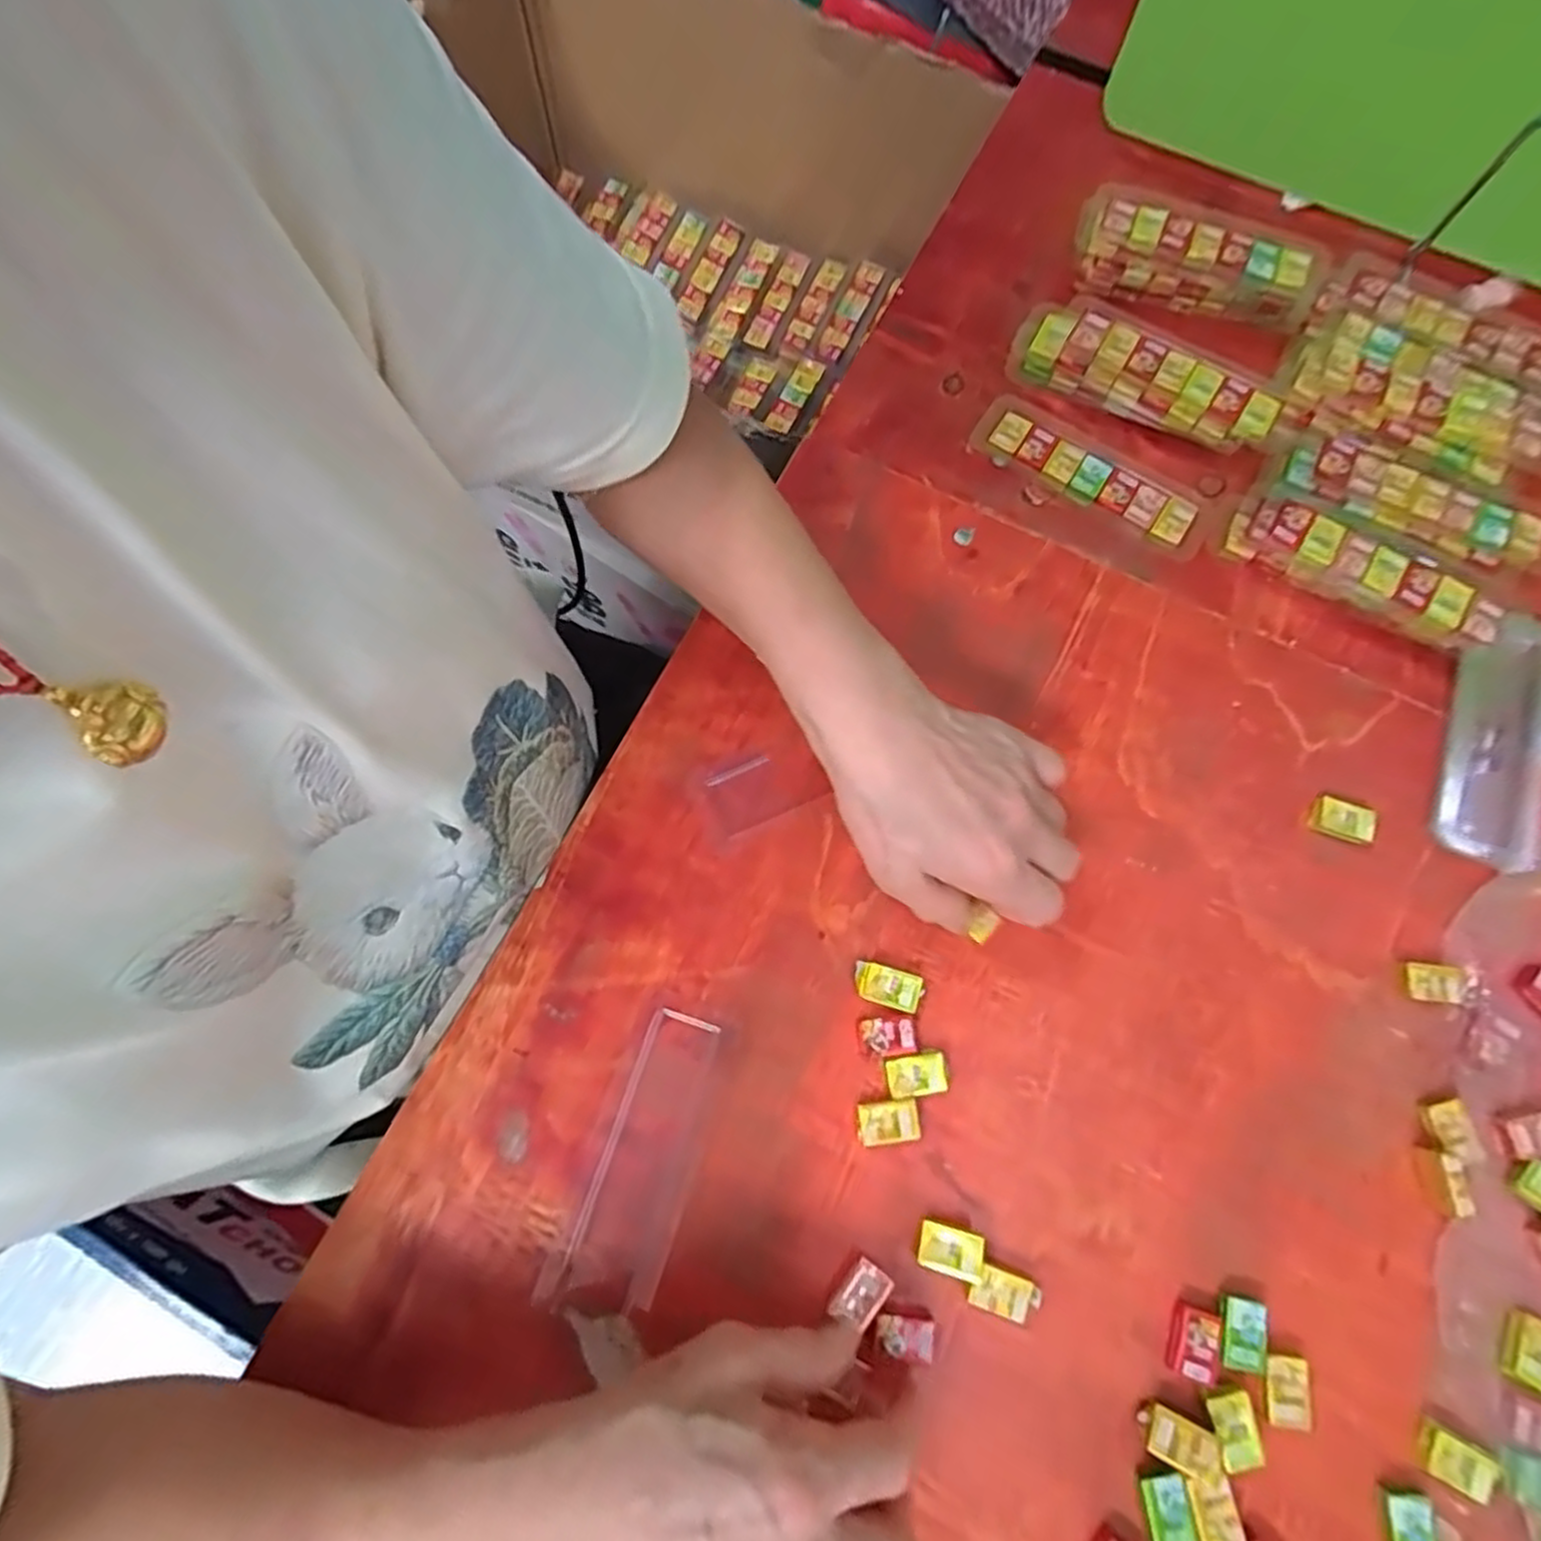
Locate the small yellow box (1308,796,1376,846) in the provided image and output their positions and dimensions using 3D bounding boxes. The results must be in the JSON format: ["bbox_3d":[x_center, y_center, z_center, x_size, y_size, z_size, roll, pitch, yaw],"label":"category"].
[{"bbox_3d":[0.284,0.025,0.373,0.029,0.007,0.019,24,75,6],"label":"small yellow box"}]

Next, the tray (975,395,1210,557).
[{"bbox_3d":[0.181,-0.165,0.426,0.138,0.009,0.039,32,75,8],"label":"tray"}]

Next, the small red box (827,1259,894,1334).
[{"bbox_3d":[0.038,0.217,0.311,0.018,0.004,0.024,36,76,9],"label":"small red box"}]

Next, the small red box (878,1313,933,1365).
[{"bbox_3d":[0.056,0.232,0.309,0.024,0.005,0.015,14,74,3],"label":"small red box"}]

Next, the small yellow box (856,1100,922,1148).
[{"bbox_3d":[0.051,0.155,0.333,0.027,0.009,0.017,-4,74,-3],"label":"small yellow box"}]

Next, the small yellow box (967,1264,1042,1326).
[{"bbox_3d":[0.098,0.218,0.314,0.029,0.010,0.016,21,74,5],"label":"small yellow box"}]

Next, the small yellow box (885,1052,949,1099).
[{"bbox_3d":[0.065,0.136,0.337,0.026,0.010,0.017,-5,74,-3],"label":"small yellow box"}]

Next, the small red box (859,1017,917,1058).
[{"bbox_3d":[0.053,0.121,0.343,0.026,0.007,0.016,1,74,-1],"label":"small red box"}]

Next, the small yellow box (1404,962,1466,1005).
[{"bbox_3d":[0.312,0.100,0.354,0.027,0.008,0.016,9,74,1],"label":"small yellow box"}]

